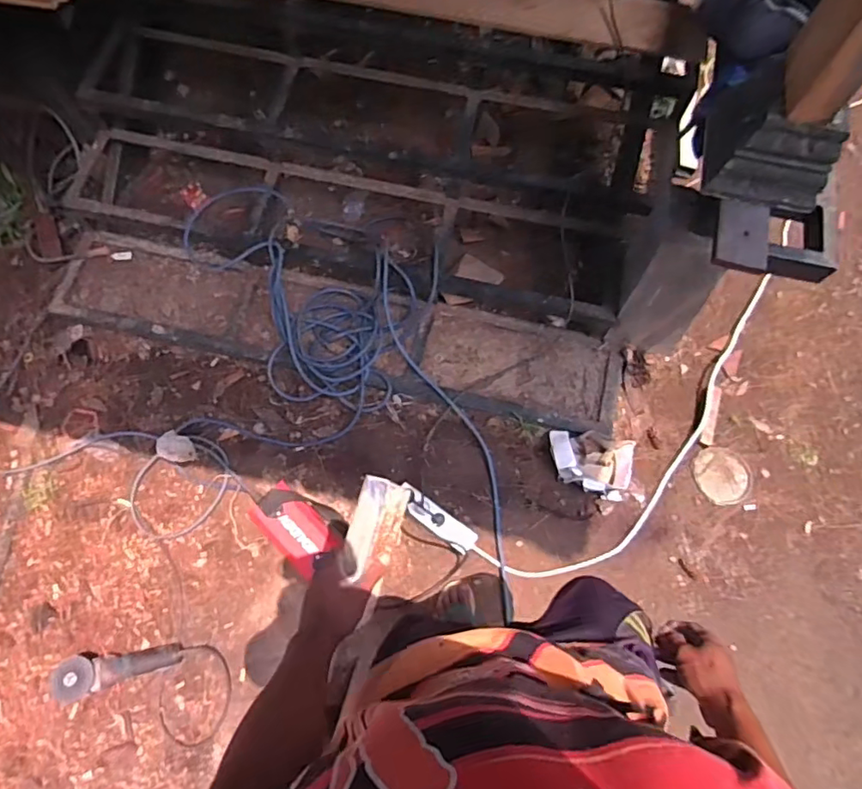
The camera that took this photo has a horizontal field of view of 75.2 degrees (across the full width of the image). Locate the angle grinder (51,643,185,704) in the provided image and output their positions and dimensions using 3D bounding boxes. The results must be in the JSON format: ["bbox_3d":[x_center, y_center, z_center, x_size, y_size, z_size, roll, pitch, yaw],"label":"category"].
[{"bbox_3d":[-0.760,0.649,1.332,0.302,0.078,0.092,-16,74,-3],"label":"angle grinder"}]

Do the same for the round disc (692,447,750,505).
[{"bbox_3d":[0.740,0.207,1.424,0.140,0.010,0.143,0,73,-1],"label":"round disc"}]

